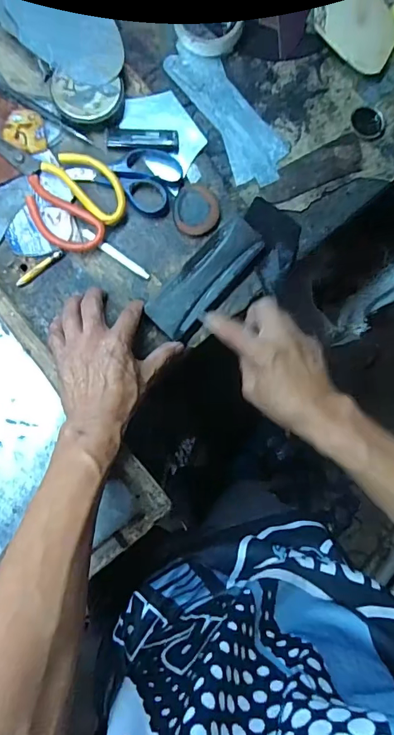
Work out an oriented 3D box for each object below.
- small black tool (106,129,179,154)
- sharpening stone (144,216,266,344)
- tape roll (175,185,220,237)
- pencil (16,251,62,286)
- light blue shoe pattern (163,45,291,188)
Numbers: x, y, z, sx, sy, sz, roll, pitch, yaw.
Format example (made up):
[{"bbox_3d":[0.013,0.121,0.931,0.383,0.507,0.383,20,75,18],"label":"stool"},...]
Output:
[{"bbox_3d":[-0.060,-0.254,0.493,0.079,0.007,0.025,1,89,-6],"label":"small black tool"},{"bbox_3d":[0.010,-0.099,0.486,0.058,0.016,0.149,41,83,-2],"label":"sharpening stone"},{"bbox_3d":[0.000,-0.178,0.494,0.051,0.015,0.059,4,88,-6],"label":"tape roll"},{"bbox_3d":[-0.171,-0.107,0.477,0.057,0.004,0.010,-41,93,-5],"label":"pencil"},{"bbox_3d":[0.042,-0.304,0.531,0.076,0.004,0.186,-30,92,-6],"label":"light blue shoe pattern"}]

